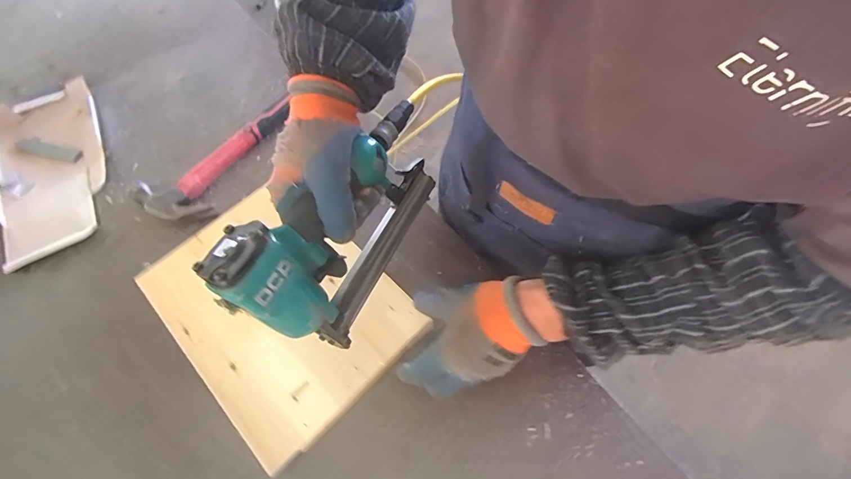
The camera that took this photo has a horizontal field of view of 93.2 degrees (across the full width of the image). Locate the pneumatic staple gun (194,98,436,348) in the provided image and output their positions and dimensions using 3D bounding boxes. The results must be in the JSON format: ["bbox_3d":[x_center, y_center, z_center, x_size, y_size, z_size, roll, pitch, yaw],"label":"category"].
[{"bbox_3d":[-0.082,-0.017,0.393,0.055,0.153,0.242,6,54,33],"label":"pneumatic staple gun"}]

